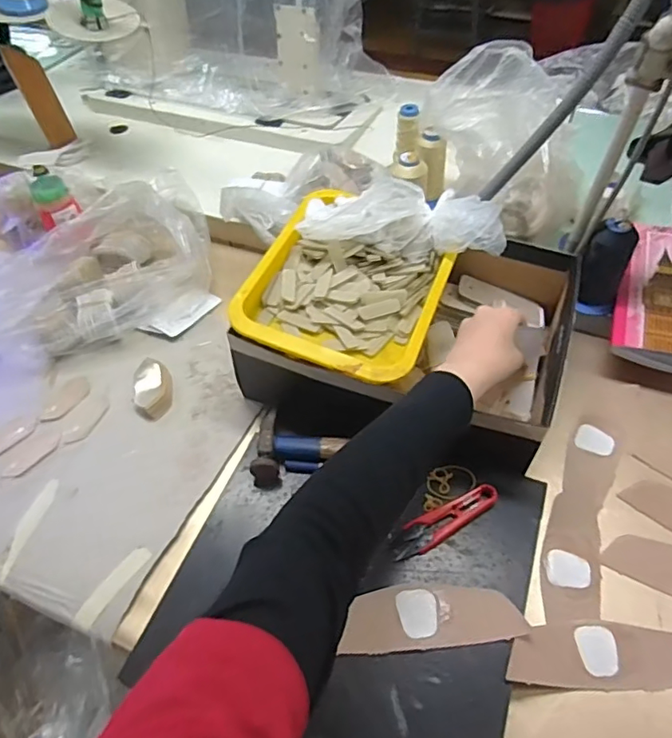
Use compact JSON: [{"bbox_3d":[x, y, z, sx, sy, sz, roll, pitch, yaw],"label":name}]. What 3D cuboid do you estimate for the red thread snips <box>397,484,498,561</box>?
[{"bbox_3d":[0.105,0.142,0.511,0.111,0.009,0.030,-24,54,-15],"label":"red thread snips"}]

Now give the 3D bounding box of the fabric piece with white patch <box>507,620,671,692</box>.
[{"bbox_3d":[0.227,0.241,0.460,0.167,0.014,0.051,3,53,-2],"label":"fabric piece with white patch"}]

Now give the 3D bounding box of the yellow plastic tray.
[{"bbox_3d":[0.016,-0.088,0.596,0.193,0.056,0.227,16,54,16],"label":"yellow plastic tray"}]

